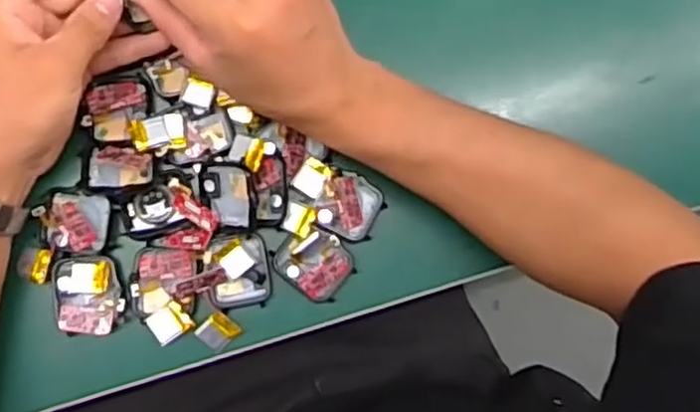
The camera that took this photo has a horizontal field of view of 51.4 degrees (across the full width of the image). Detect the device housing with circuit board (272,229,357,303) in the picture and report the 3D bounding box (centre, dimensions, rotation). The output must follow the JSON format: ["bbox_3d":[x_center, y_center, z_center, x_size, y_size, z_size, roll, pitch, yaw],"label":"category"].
[{"bbox_3d":[-0.021,0.034,0.444,0.046,0.011,0.037,40,83,-3],"label":"device housing with circuit board"}]

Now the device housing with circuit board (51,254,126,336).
[{"bbox_3d":[-0.155,0.053,0.430,0.039,0.005,0.046,-10,88,-8],"label":"device housing with circuit board"}]

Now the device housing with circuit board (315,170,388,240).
[{"bbox_3d":[0.001,0.000,0.449,0.037,0.007,0.038,28,84,-5],"label":"device housing with circuit board"}]

